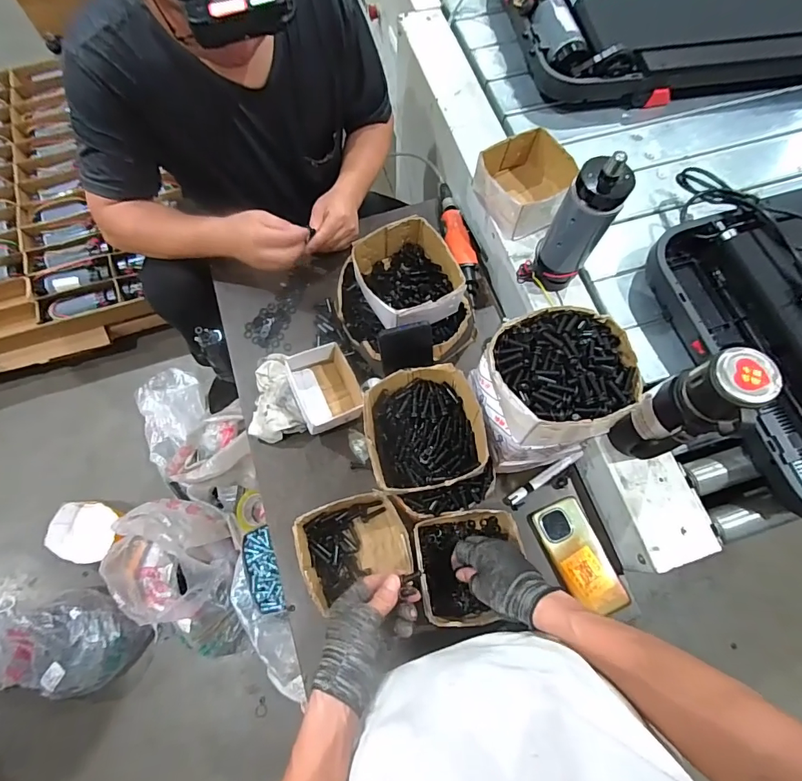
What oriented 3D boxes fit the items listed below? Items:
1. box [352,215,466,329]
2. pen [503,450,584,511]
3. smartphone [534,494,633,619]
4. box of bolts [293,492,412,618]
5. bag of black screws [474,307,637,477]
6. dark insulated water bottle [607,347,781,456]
[{"bbox_3d":[0.011,-0.177,0.691,0.136,0.069,0.151,-25,73,-9],"label":"box"},{"bbox_3d":[0.224,0.137,0.682,0.143,0.011,0.022,-31,74,-11],"label":"pen"},{"bbox_3d":[0.263,0.245,0.650,0.081,0.011,0.161,-20,72,-7],"label":"smartphone"},{"bbox_3d":[-0.065,0.220,0.634,0.144,0.082,0.124,-21,73,-8],"label":"box of bolts"},{"bbox_3d":[0.187,-0.007,0.542,0.165,0.119,0.152,-18,72,-7],"label":"bag of black screws"},{"bbox_3d":[0.337,0.030,0.543,0.069,0.241,0.077,-26,73,-9],"label":"dark insulated water bottle"}]

